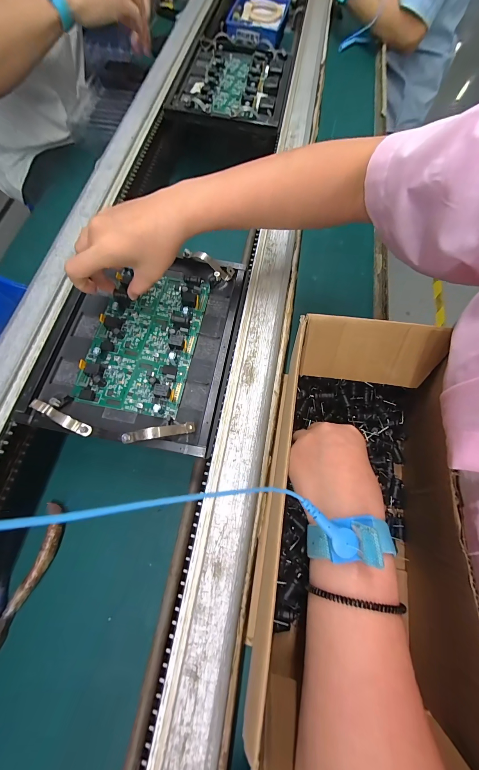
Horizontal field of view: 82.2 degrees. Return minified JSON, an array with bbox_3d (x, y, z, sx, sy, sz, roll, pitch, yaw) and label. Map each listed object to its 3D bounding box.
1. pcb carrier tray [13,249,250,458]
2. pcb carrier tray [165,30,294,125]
[{"bbox_3d":[-0.111,-0.056,0.326,0.207,0.030,0.243,12,69,-2],"label":"pcb carrier tray"},{"bbox_3d":[-0.015,-0.579,0.517,0.204,0.028,0.243,10,69,-3],"label":"pcb carrier tray"}]

